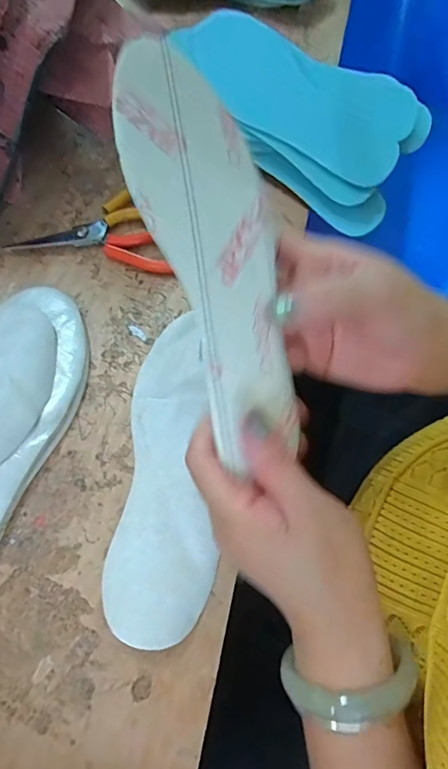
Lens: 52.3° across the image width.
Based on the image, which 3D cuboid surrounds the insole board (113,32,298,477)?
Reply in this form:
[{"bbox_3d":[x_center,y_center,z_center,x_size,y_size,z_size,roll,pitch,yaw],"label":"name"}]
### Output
[{"bbox_3d":[0.000,-0.065,0.232,0.071,0.006,0.199,-25,103,-28],"label":"insole board"}]

